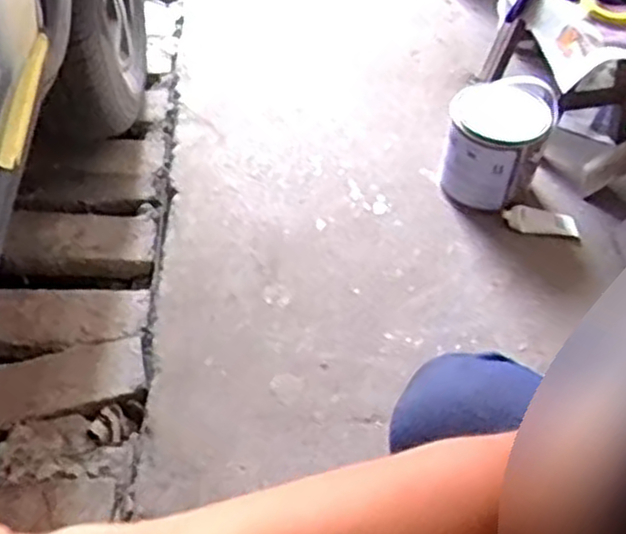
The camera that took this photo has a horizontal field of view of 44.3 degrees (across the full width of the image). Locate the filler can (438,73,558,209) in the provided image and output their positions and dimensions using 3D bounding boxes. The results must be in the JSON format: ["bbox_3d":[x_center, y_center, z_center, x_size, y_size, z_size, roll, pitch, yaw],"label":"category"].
[{"bbox_3d":[0.306,-0.201,1.290,0.165,0.166,0.173,16,49,12],"label":"filler can"}]

